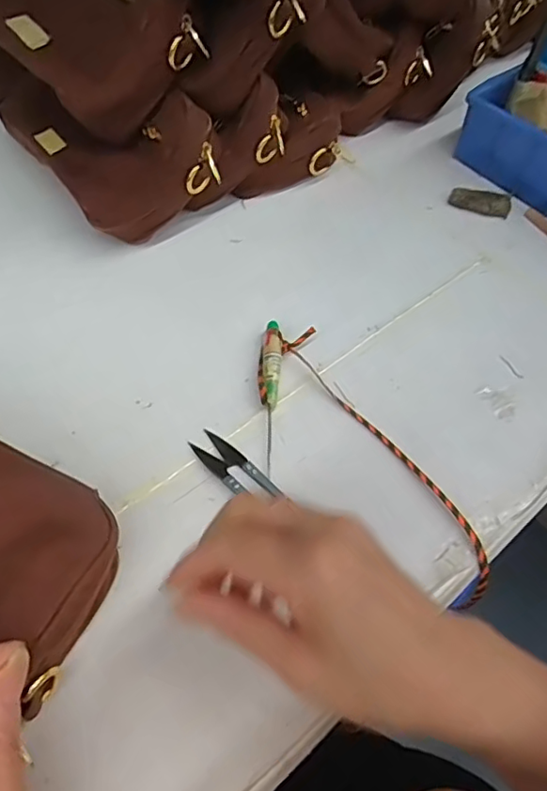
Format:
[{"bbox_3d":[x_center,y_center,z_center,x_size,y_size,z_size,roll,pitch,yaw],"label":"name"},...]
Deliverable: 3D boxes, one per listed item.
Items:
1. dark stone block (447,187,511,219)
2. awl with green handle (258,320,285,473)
[{"bbox_3d":[0.181,-0.171,0.510,0.052,0.011,0.018,15,56,6],"label":"dark stone block"},{"bbox_3d":[-0.003,-0.003,0.388,0.016,0.011,0.112,5,55,0],"label":"awl with green handle"}]

